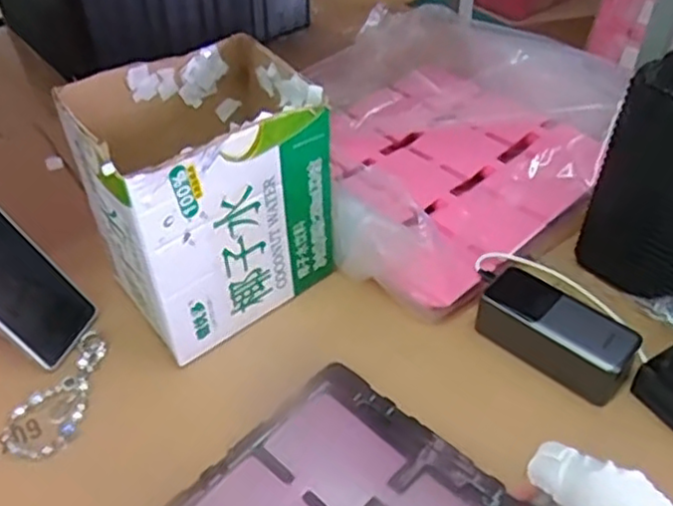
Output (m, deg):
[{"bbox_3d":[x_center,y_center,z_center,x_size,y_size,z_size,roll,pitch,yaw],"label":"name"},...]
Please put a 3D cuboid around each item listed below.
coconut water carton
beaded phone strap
[{"bbox_3d":[-0.112,-0.052,0.613,0.180,0.201,0.154,-25,49,-24],"label":"coconut water carton"},{"bbox_3d":[-0.226,0.118,0.584,0.060,0.006,0.119,19,47,19],"label":"beaded phone strap"}]

